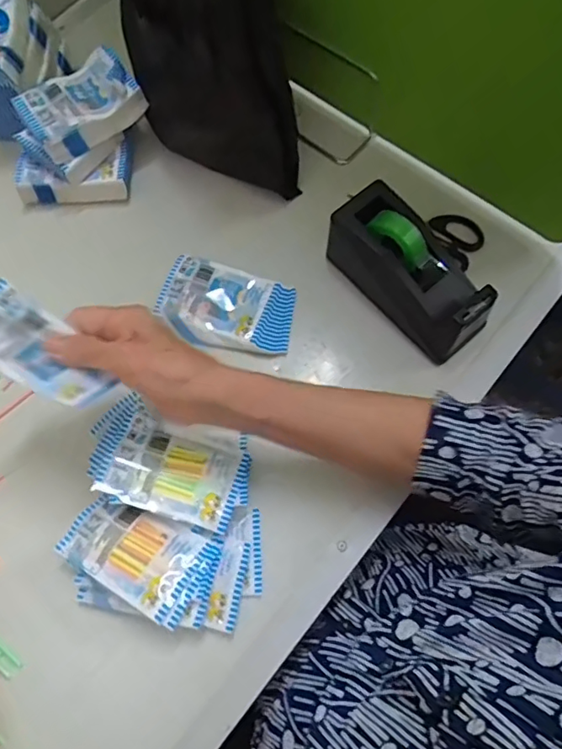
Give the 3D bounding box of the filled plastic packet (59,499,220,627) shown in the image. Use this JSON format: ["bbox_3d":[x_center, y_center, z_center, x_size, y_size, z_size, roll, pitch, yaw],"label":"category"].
[{"bbox_3d":[-0.110,0.133,0.421,0.105,0.012,0.064,25,59,20],"label":"filled plastic packet"}]

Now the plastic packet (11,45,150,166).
[{"bbox_3d":[-0.189,-0.255,0.517,0.103,0.039,0.072,-35,74,-10],"label":"plastic packet"}]

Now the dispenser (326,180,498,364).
[{"bbox_3d":[0.112,-0.090,0.481,0.060,0.088,0.155,-39,74,-11],"label":"dispenser"}]

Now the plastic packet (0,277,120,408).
[{"bbox_3d":[-0.161,-0.015,0.361,0.099,0.029,0.052,41,76,-8],"label":"plastic packet"}]

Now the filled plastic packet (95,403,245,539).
[{"bbox_3d":[-0.084,0.072,0.427,0.098,0.023,0.069,17,72,7],"label":"filled plastic packet"}]

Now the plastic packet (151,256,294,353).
[{"bbox_3d":[-0.051,-0.063,0.506,0.128,0.016,0.077,20,73,8],"label":"plastic packet"}]

